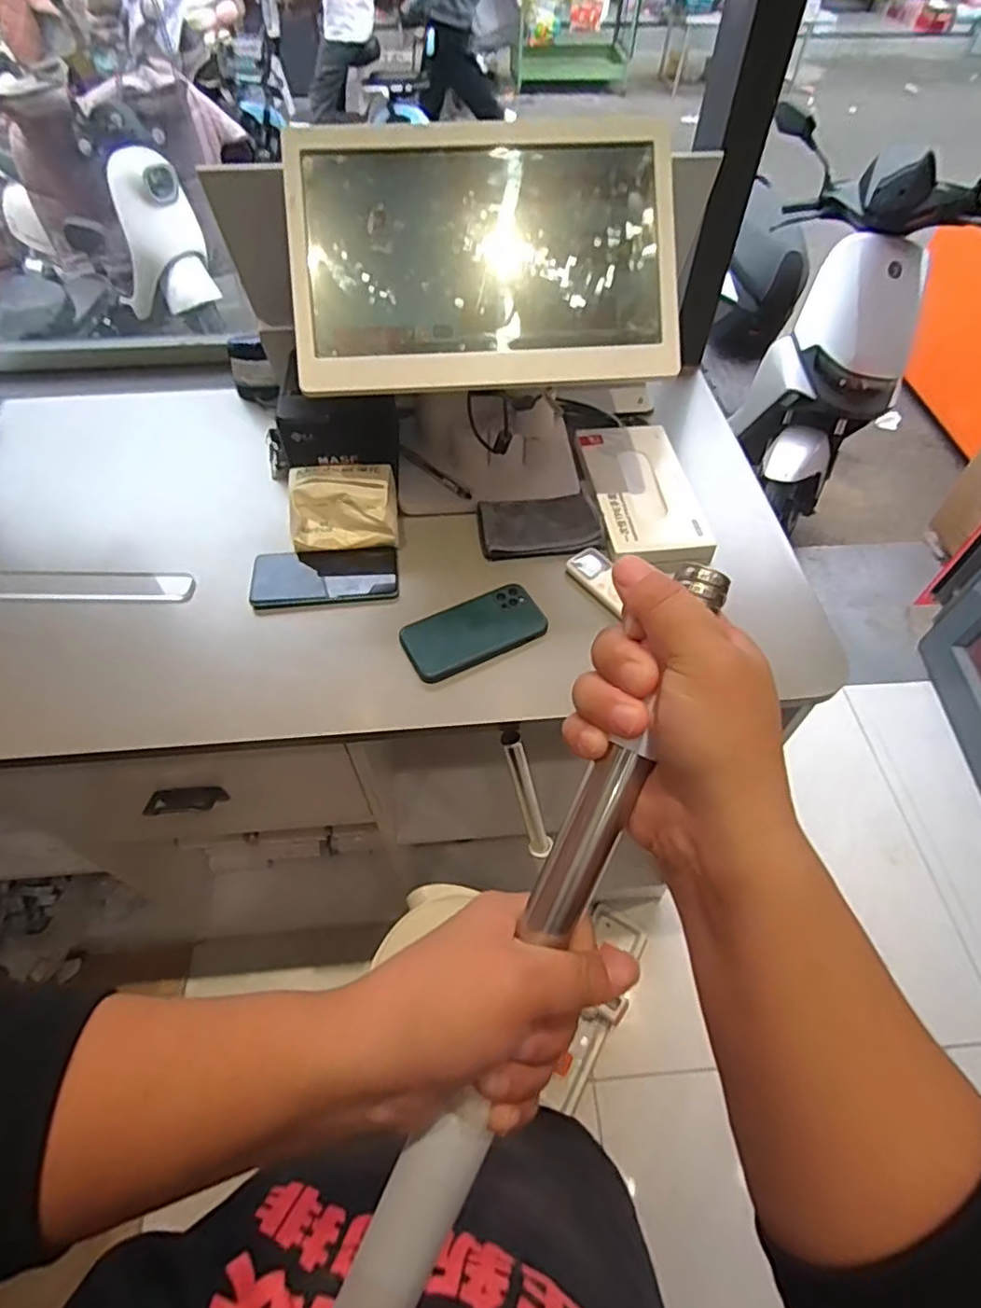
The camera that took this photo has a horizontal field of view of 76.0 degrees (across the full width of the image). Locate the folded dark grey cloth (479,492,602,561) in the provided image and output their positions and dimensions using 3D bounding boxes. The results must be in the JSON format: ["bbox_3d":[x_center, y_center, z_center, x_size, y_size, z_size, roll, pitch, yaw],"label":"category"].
[{"bbox_3d":[0.058,-0.151,0.740,0.135,0.016,0.093,-5,55,-4],"label":"folded dark grey cloth"}]

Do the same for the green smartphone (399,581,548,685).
[{"bbox_3d":[-0.018,-0.025,0.666,0.147,0.010,0.078,-22,58,-16],"label":"green smartphone"}]

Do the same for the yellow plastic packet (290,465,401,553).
[{"bbox_3d":[-0.169,-0.171,0.733,0.118,0.058,0.084,-3,55,-3],"label":"yellow plastic packet"}]

